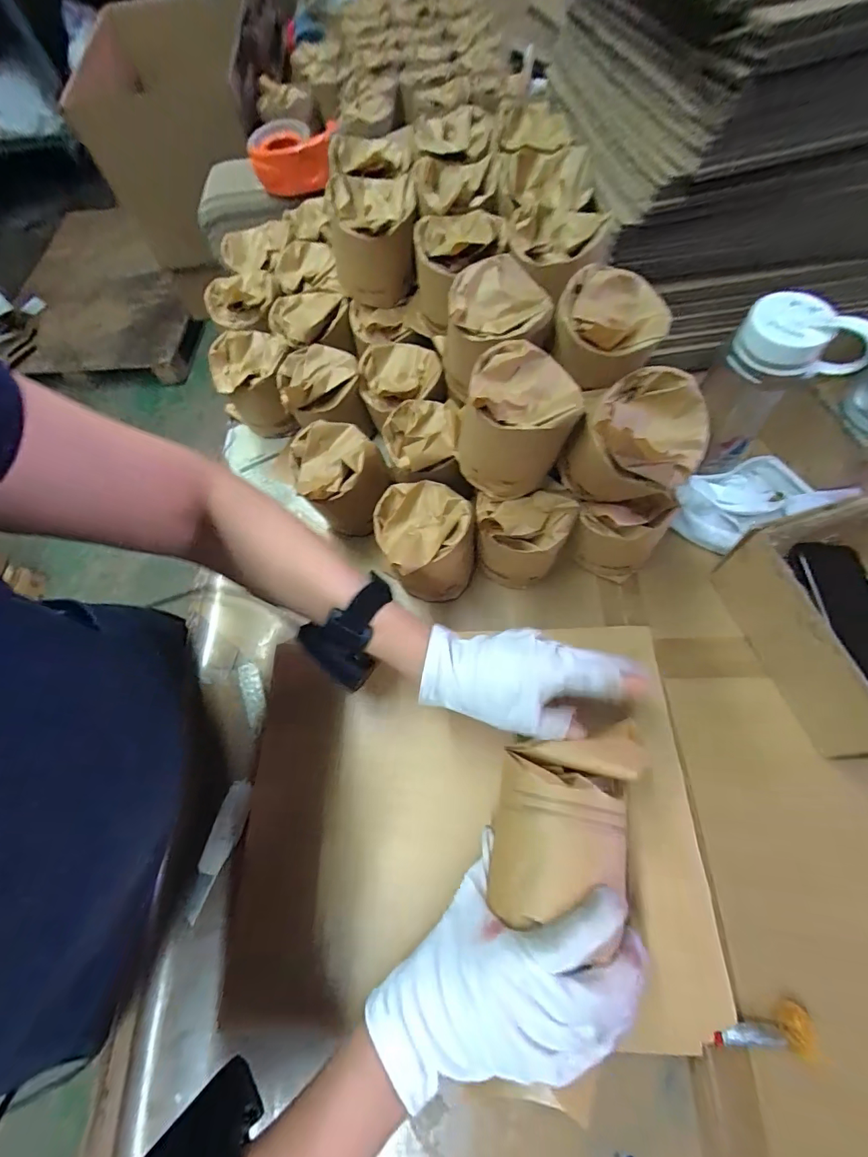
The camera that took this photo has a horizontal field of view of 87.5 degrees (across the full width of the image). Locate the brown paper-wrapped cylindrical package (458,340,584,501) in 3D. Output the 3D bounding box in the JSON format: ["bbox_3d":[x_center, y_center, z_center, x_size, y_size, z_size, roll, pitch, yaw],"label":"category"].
[{"bbox_3d":[0.070,-0.137,0.396,0.096,0.096,0.094,-2,66,5],"label":"brown paper-wrapped cylindrical package"}]

